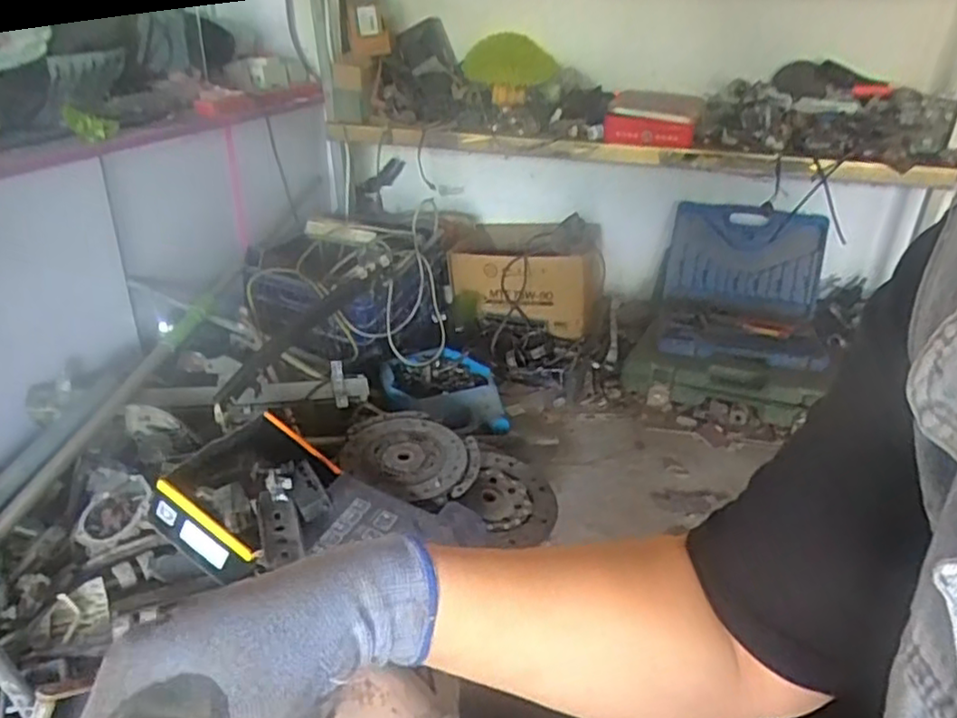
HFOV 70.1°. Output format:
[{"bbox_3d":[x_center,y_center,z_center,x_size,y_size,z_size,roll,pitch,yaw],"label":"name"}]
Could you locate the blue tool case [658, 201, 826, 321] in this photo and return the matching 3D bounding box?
[{"bbox_3d":[0.715,-0.271,1.817,0.383,0.271,0.091,8,1,6],"label":"blue tool case"}]

